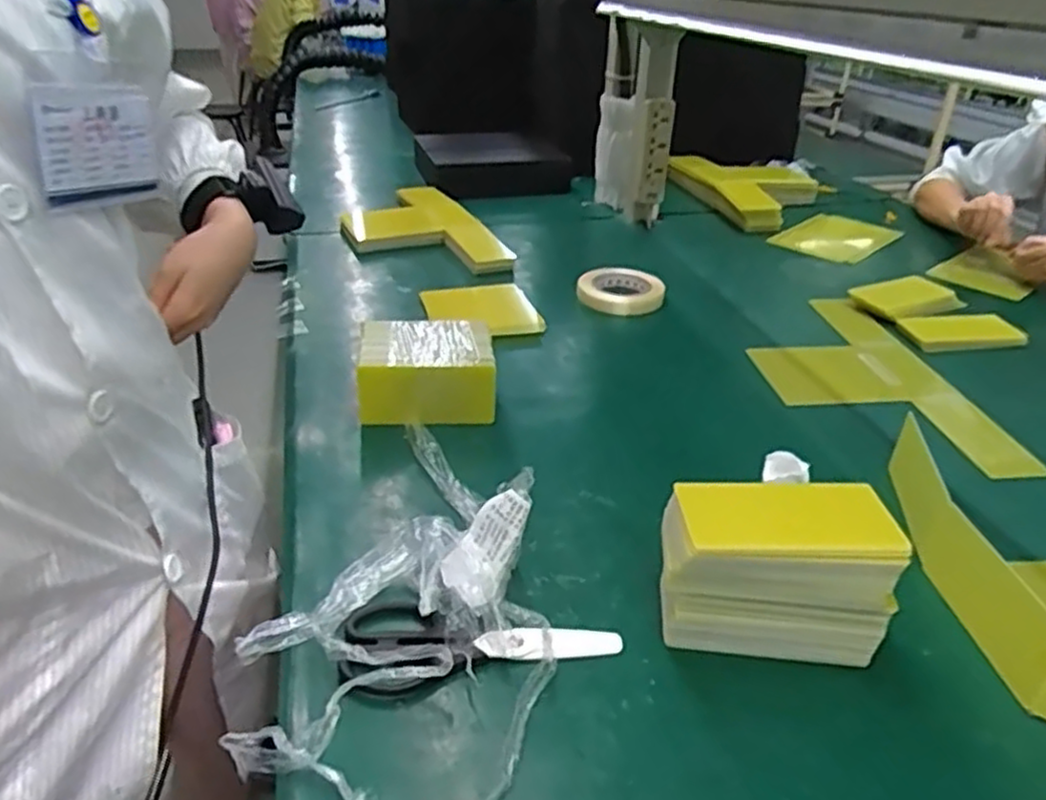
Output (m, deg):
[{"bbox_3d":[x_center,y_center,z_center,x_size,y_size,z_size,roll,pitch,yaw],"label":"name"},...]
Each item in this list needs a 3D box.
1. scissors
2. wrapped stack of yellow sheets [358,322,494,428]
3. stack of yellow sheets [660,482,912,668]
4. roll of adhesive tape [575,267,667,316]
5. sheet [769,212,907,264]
[{"bbox_3d":[-0.027,0.163,0.519,0.190,0.029,0.087,-1,31,-5],"label":"scissors"},{"bbox_3d":[-0.106,-0.028,0.802,0.139,0.086,0.101,-3,31,-7],"label":"wrapped stack of yellow sheets"},{"bbox_3d":[0.174,0.121,0.528,0.150,0.110,0.072,4,31,4],"label":"stack of yellow sheets"},{"bbox_3d":[0.141,-0.161,1.071,0.112,0.029,0.100,-14,35,-24],"label":"roll of adhesive tape"},{"bbox_3d":[0.582,-0.302,1.358,0.151,0.011,0.260,26,39,34],"label":"sheet"}]

